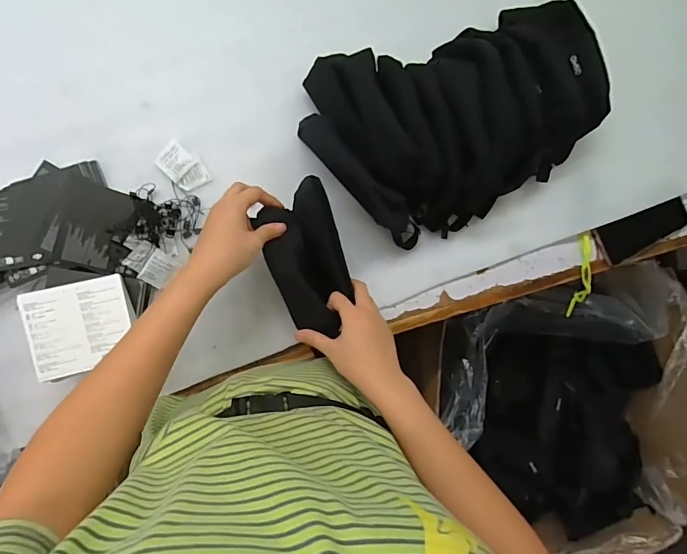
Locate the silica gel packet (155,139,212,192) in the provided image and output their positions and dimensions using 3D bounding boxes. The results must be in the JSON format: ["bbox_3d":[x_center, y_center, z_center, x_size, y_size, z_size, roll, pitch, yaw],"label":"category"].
[{"bbox_3d":[-0.206,-0.140,0.528,0.062,0.011,0.041,44,83,-7],"label":"silica gel packet"}]

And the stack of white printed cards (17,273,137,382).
[{"bbox_3d":[-0.277,0.053,0.435,0.099,0.010,0.093,-13,92,-10],"label":"stack of white printed cards"}]

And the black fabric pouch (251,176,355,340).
[{"bbox_3d":[-0.042,-0.019,0.485,0.083,0.034,0.170,-18,93,-9],"label":"black fabric pouch"}]

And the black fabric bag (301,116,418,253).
[{"bbox_3d":[0.022,-0.119,0.535,0.209,0.073,0.047,43,83,-7],"label":"black fabric bag"}]

